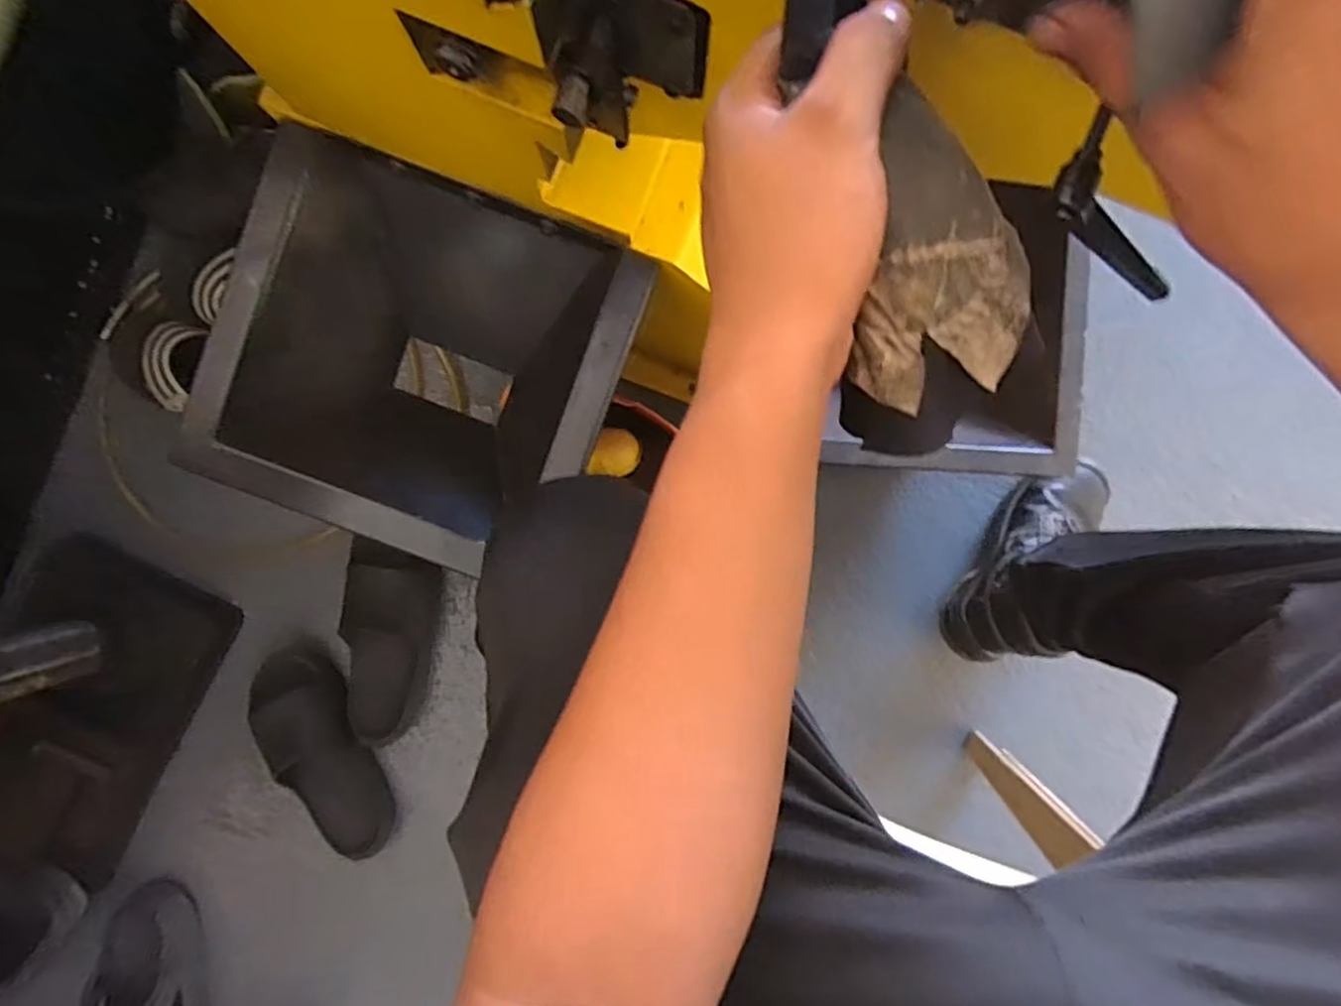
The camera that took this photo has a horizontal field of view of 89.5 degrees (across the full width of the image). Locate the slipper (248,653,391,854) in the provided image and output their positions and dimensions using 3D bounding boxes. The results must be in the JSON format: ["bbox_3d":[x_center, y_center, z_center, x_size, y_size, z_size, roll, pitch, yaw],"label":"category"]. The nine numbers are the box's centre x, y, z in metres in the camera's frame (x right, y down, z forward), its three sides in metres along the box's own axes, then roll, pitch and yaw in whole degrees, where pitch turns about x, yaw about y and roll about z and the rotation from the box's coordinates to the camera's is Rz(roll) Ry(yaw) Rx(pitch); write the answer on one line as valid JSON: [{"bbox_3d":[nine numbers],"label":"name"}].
[{"bbox_3d":[-0.430,0.310,0.838,0.107,0.080,0.269,-22,91,0],"label":"slipper"}]

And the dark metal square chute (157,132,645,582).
[{"bbox_3d":[-0.190,-0.103,0.554,0.287,0.126,0.267,20,91,-1],"label":"dark metal square chute"}]

